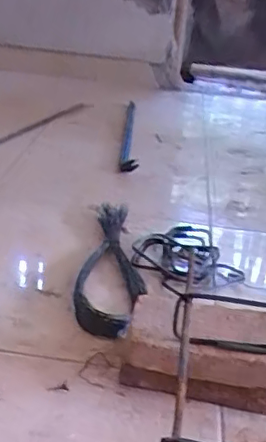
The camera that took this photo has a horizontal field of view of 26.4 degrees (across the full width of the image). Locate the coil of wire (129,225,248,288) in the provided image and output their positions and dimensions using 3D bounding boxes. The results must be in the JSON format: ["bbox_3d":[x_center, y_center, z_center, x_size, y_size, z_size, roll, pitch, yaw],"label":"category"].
[{"bbox_3d":[0.108,0.068,1.081,0.207,0.040,0.142,12,30,13],"label":"coil of wire"}]

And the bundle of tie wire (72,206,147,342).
[{"bbox_3d":[-0.031,0.066,1.042,0.121,0.056,0.404,8,25,4],"label":"bundle of tie wire"}]

